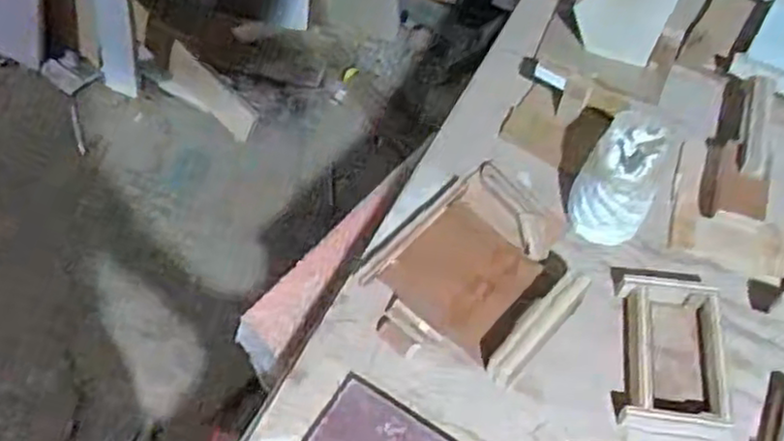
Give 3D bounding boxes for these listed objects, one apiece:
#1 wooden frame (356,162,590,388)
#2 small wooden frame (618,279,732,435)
[{"bbox_3d":[0.075,0.033,0.594,0.157,0.051,0.191,38,66,20],"label":"wooden frame"},{"bbox_3d":[0.223,0.105,0.570,0.082,0.031,0.119,7,59,4],"label":"small wooden frame"}]

